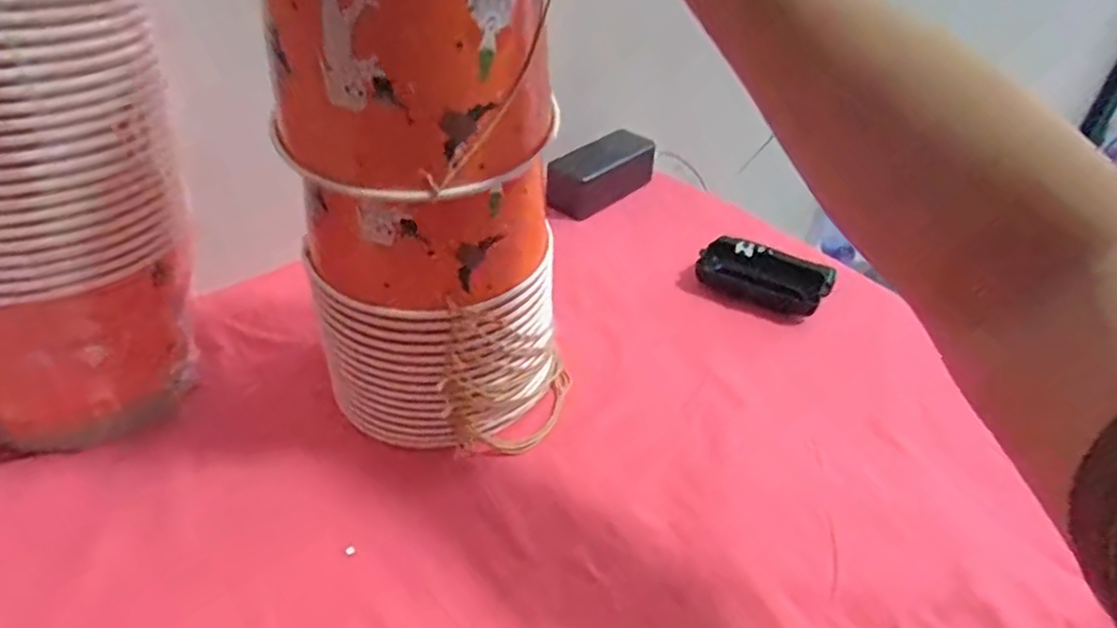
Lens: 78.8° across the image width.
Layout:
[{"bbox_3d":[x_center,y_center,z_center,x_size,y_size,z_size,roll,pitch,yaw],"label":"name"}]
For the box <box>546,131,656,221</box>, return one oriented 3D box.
[{"bbox_3d":[0.049,-0.158,0.746,0.050,0.048,0.135,32,47,31],"label":"box"}]

